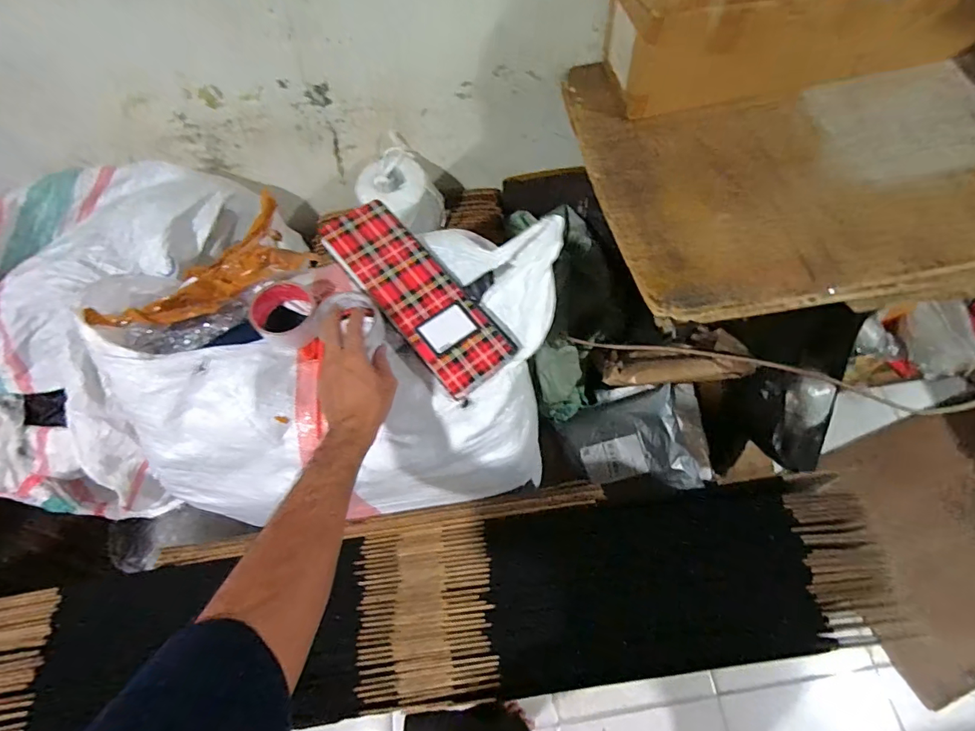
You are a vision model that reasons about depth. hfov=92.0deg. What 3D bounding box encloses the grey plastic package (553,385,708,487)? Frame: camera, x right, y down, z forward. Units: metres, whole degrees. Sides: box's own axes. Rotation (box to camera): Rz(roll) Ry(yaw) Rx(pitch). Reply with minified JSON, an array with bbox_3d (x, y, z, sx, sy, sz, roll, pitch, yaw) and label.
[{"bbox_3d":[0.362,0.217,1.238,0.318,0.083,0.272,-18,82,14],"label":"grey plastic package"}]

